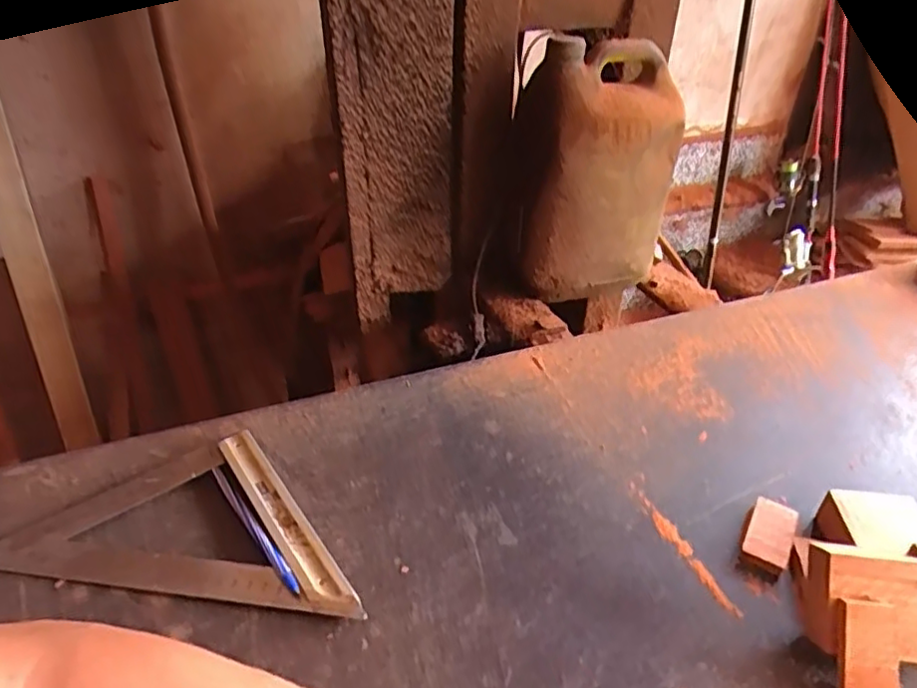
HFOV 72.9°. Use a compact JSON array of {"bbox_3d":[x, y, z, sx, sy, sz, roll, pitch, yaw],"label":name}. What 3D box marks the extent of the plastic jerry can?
[{"bbox_3d":[0.155,-0.205,0.741,0.179,0.260,0.121,-13,38,-17],"label":"plastic jerry can"}]

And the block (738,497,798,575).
[{"bbox_3d":[0.212,0.130,0.425,0.030,0.010,0.055,21,39,25],"label":"block"}]

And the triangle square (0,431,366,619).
[{"bbox_3d":[-0.179,0.114,0.429,0.243,0.018,0.124,5,35,4],"label":"triangle square"}]

